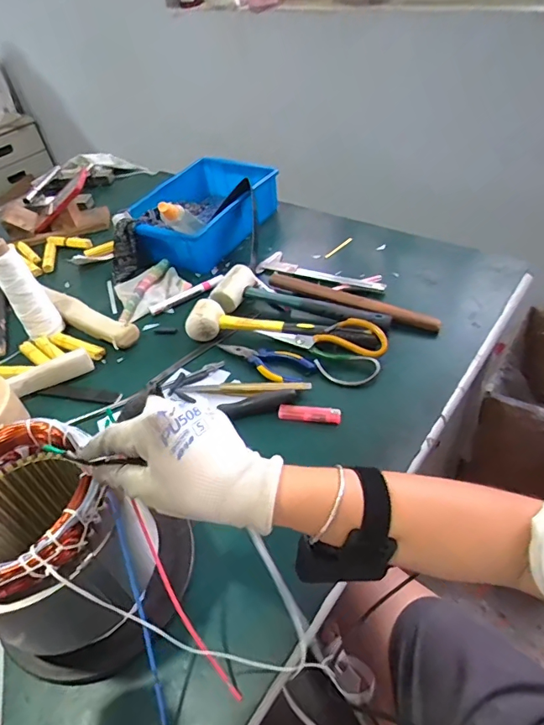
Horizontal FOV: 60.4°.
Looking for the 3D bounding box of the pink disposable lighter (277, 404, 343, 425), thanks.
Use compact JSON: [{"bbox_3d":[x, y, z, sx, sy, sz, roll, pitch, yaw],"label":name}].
[{"bbox_3d":[0.048,0.065,0.594,0.079,0.009,0.016,4,46,12],"label":"pink disposable lighter"}]

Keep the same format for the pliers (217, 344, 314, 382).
[{"bbox_3d":[-0.008,-0.007,0.667,0.136,0.014,0.055,30,56,32],"label":"pliers"}]

